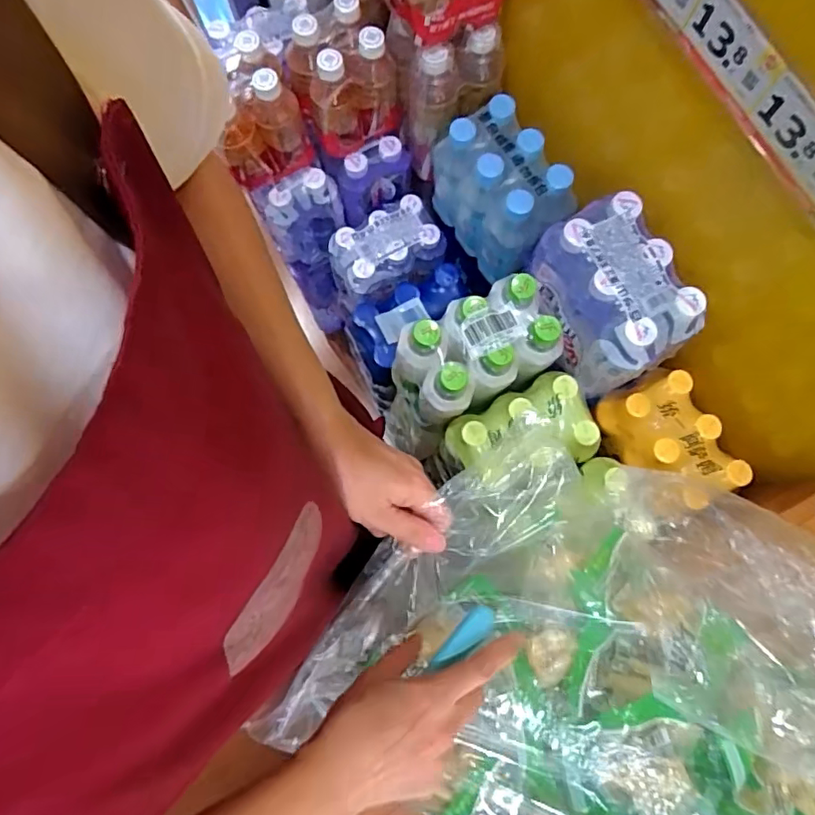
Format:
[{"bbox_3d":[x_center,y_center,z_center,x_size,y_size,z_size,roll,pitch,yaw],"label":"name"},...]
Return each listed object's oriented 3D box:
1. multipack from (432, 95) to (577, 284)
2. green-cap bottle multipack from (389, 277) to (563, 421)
[{"bbox_3d":[0.110,-0.264,0.704,0.120,0.156,0.182,-32,80,-6],"label":"multipack"},{"bbox_3d":[0.074,-0.052,0.655,0.183,0.169,0.111,-24,79,-5],"label":"green-cap bottle multipack"}]

